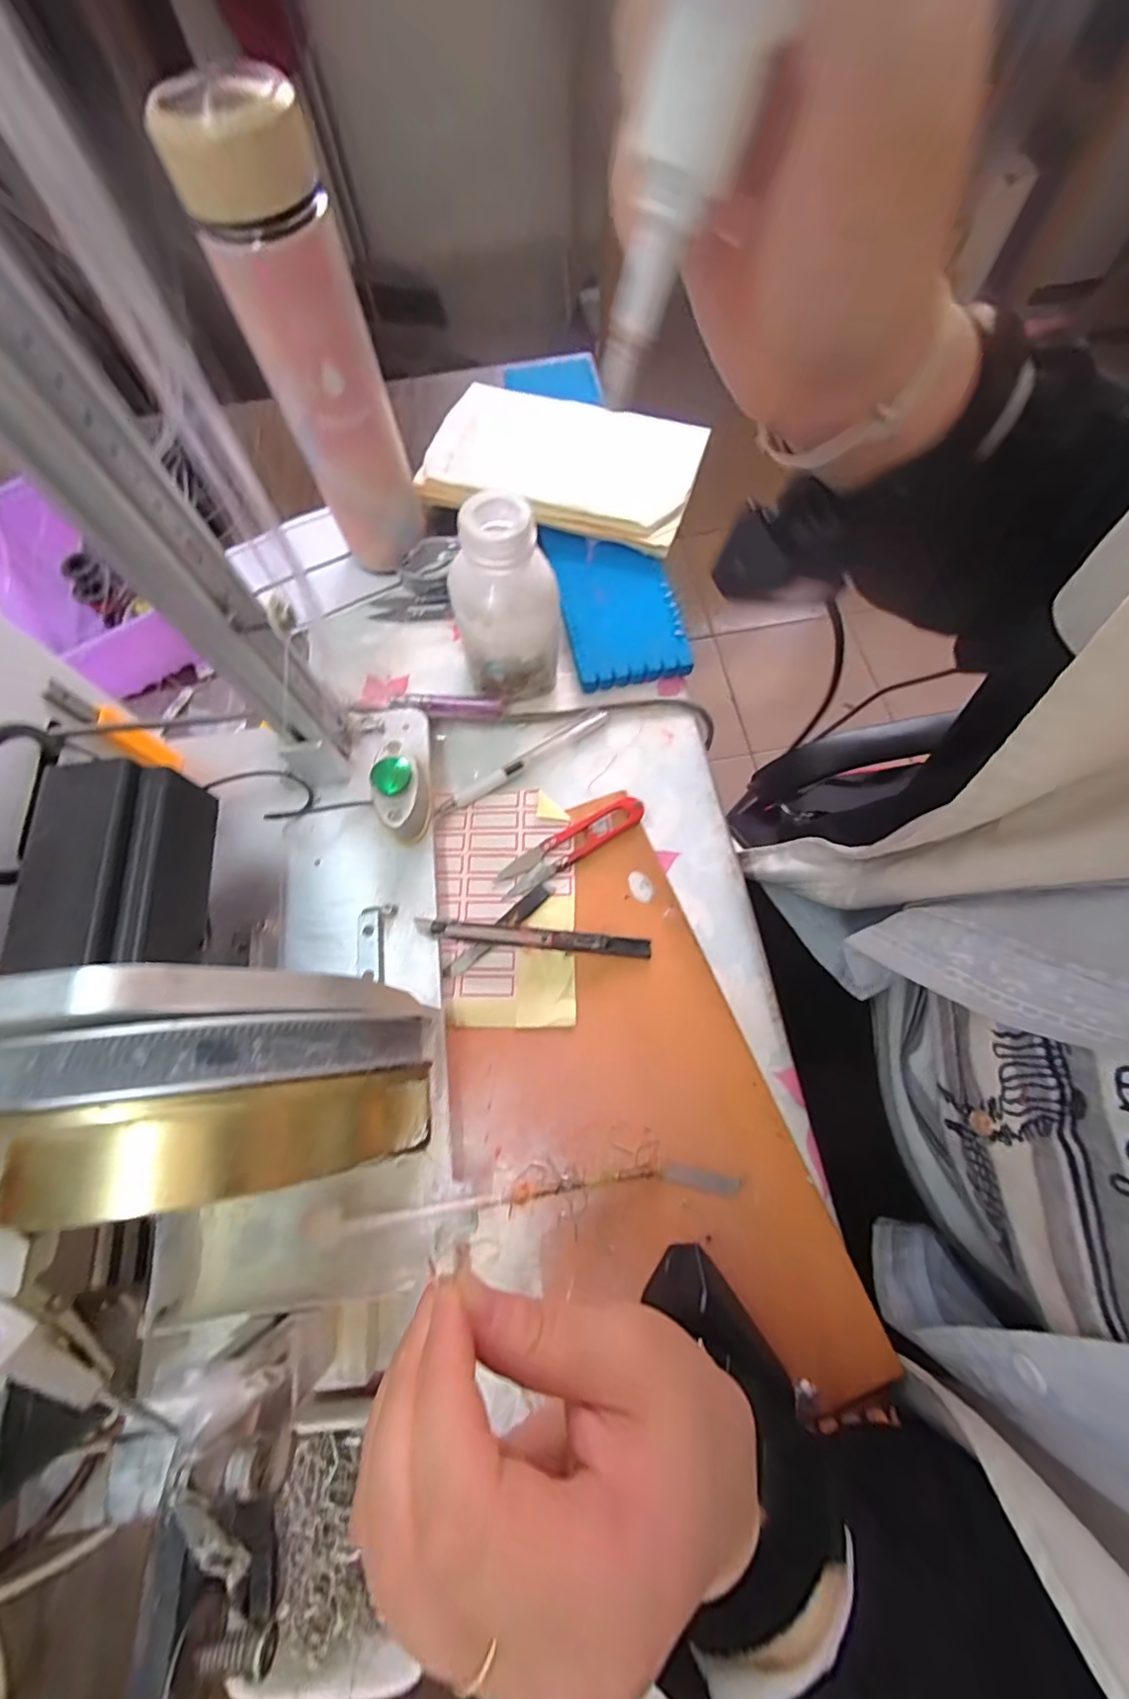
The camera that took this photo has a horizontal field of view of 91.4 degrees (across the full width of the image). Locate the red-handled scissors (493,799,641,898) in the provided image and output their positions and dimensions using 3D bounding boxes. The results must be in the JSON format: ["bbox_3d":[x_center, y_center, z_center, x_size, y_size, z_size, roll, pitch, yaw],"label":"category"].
[{"bbox_3d":[0.004,-0.004,0.345,0.099,0.010,0.022,-30,73,-10],"label":"red-handled scissors"}]

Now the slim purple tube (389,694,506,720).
[{"bbox_3d":[-0.079,-0.097,0.378,0.076,0.012,0.014,0,71,0],"label":"slim purple tube"}]

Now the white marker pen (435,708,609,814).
[{"bbox_3d":[-0.026,-0.059,0.367,0.130,0.008,0.010,-31,74,-10],"label":"white marker pen"}]

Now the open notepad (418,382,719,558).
[{"bbox_3d":[0.001,-0.315,0.441,0.203,0.022,0.149,16,71,6],"label":"open notepad"}]

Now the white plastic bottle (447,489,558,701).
[{"bbox_3d":[-0.036,-0.148,0.334,0.063,0.120,0.052,-8,71,-3],"label":"white plastic bottle"}]

